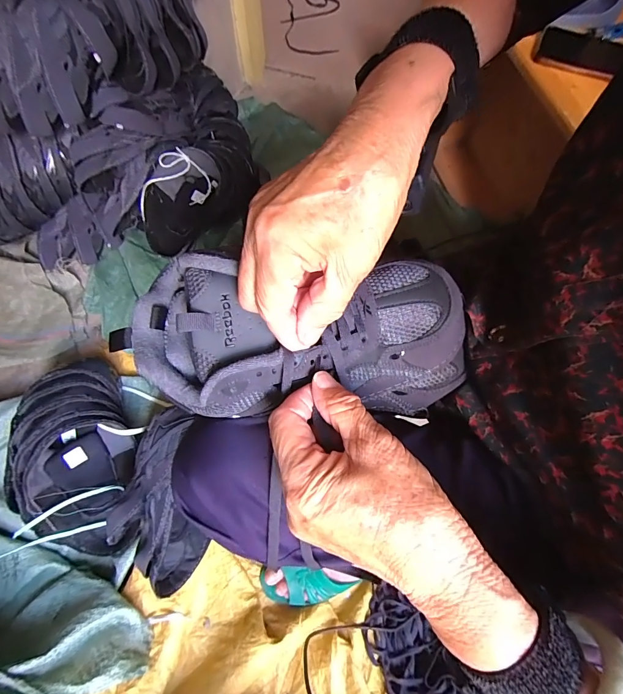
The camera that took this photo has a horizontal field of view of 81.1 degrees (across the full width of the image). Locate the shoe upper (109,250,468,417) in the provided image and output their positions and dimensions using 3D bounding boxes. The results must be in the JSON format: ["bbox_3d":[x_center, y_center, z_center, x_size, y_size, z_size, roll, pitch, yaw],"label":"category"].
[{"bbox_3d":[-0.008,-0.007,0.265,0.241,0.085,0.101,0,68,-8],"label":"shoe upper"}]

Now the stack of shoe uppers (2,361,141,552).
[{"bbox_3d":[-0.385,0.172,0.605,0.169,0.138,0.313,-1,68,-2],"label":"stack of shoe uppers"}]

